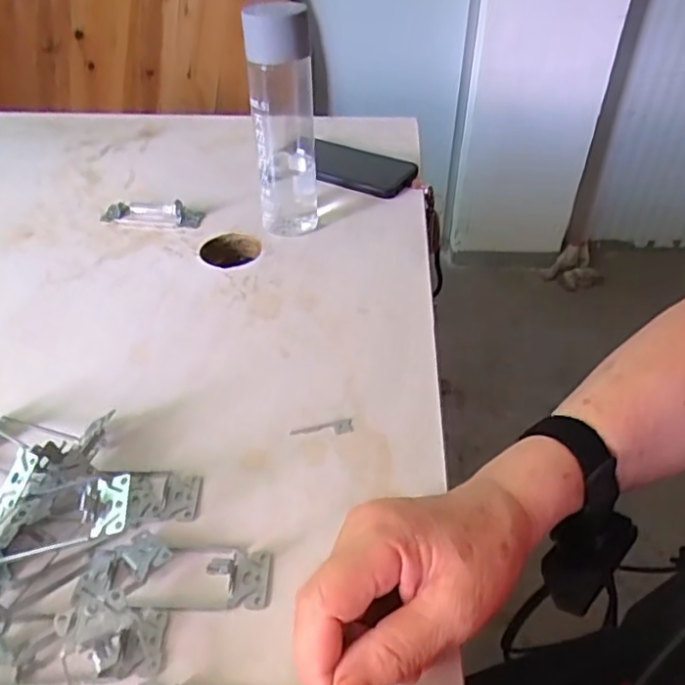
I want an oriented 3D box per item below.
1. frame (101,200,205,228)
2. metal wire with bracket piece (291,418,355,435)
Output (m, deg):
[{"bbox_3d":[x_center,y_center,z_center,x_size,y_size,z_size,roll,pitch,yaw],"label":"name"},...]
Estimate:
[{"bbox_3d":[-0.201,-0.141,0.643,0.109,0.027,0.032,6,42,6],"label":"frame"},{"bbox_3d":[-0.013,0.061,0.424,0.043,0.004,0.013,-13,43,-15],"label":"metal wire with bracket piece"}]

